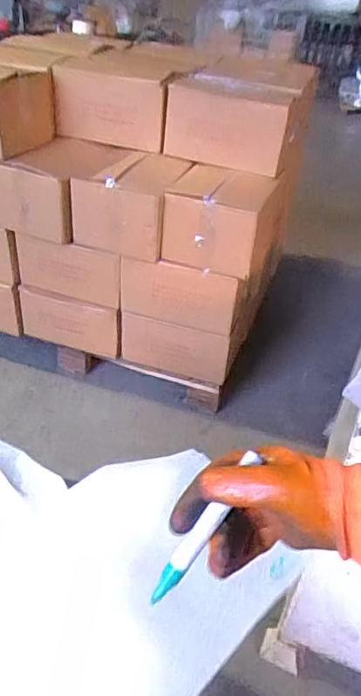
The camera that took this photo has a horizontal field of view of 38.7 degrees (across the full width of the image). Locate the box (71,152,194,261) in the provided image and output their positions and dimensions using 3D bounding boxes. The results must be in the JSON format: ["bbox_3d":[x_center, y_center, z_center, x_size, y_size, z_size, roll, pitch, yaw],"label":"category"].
[{"bbox_3d":[-0.153,-0.482,1.692,0.318,0.222,0.395,13,38,10],"label":"box"}]

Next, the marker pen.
[{"bbox_3d":[0.018,0.131,0.380,0.014,0.009,0.130,34,88,33],"label":"marker pen"}]

